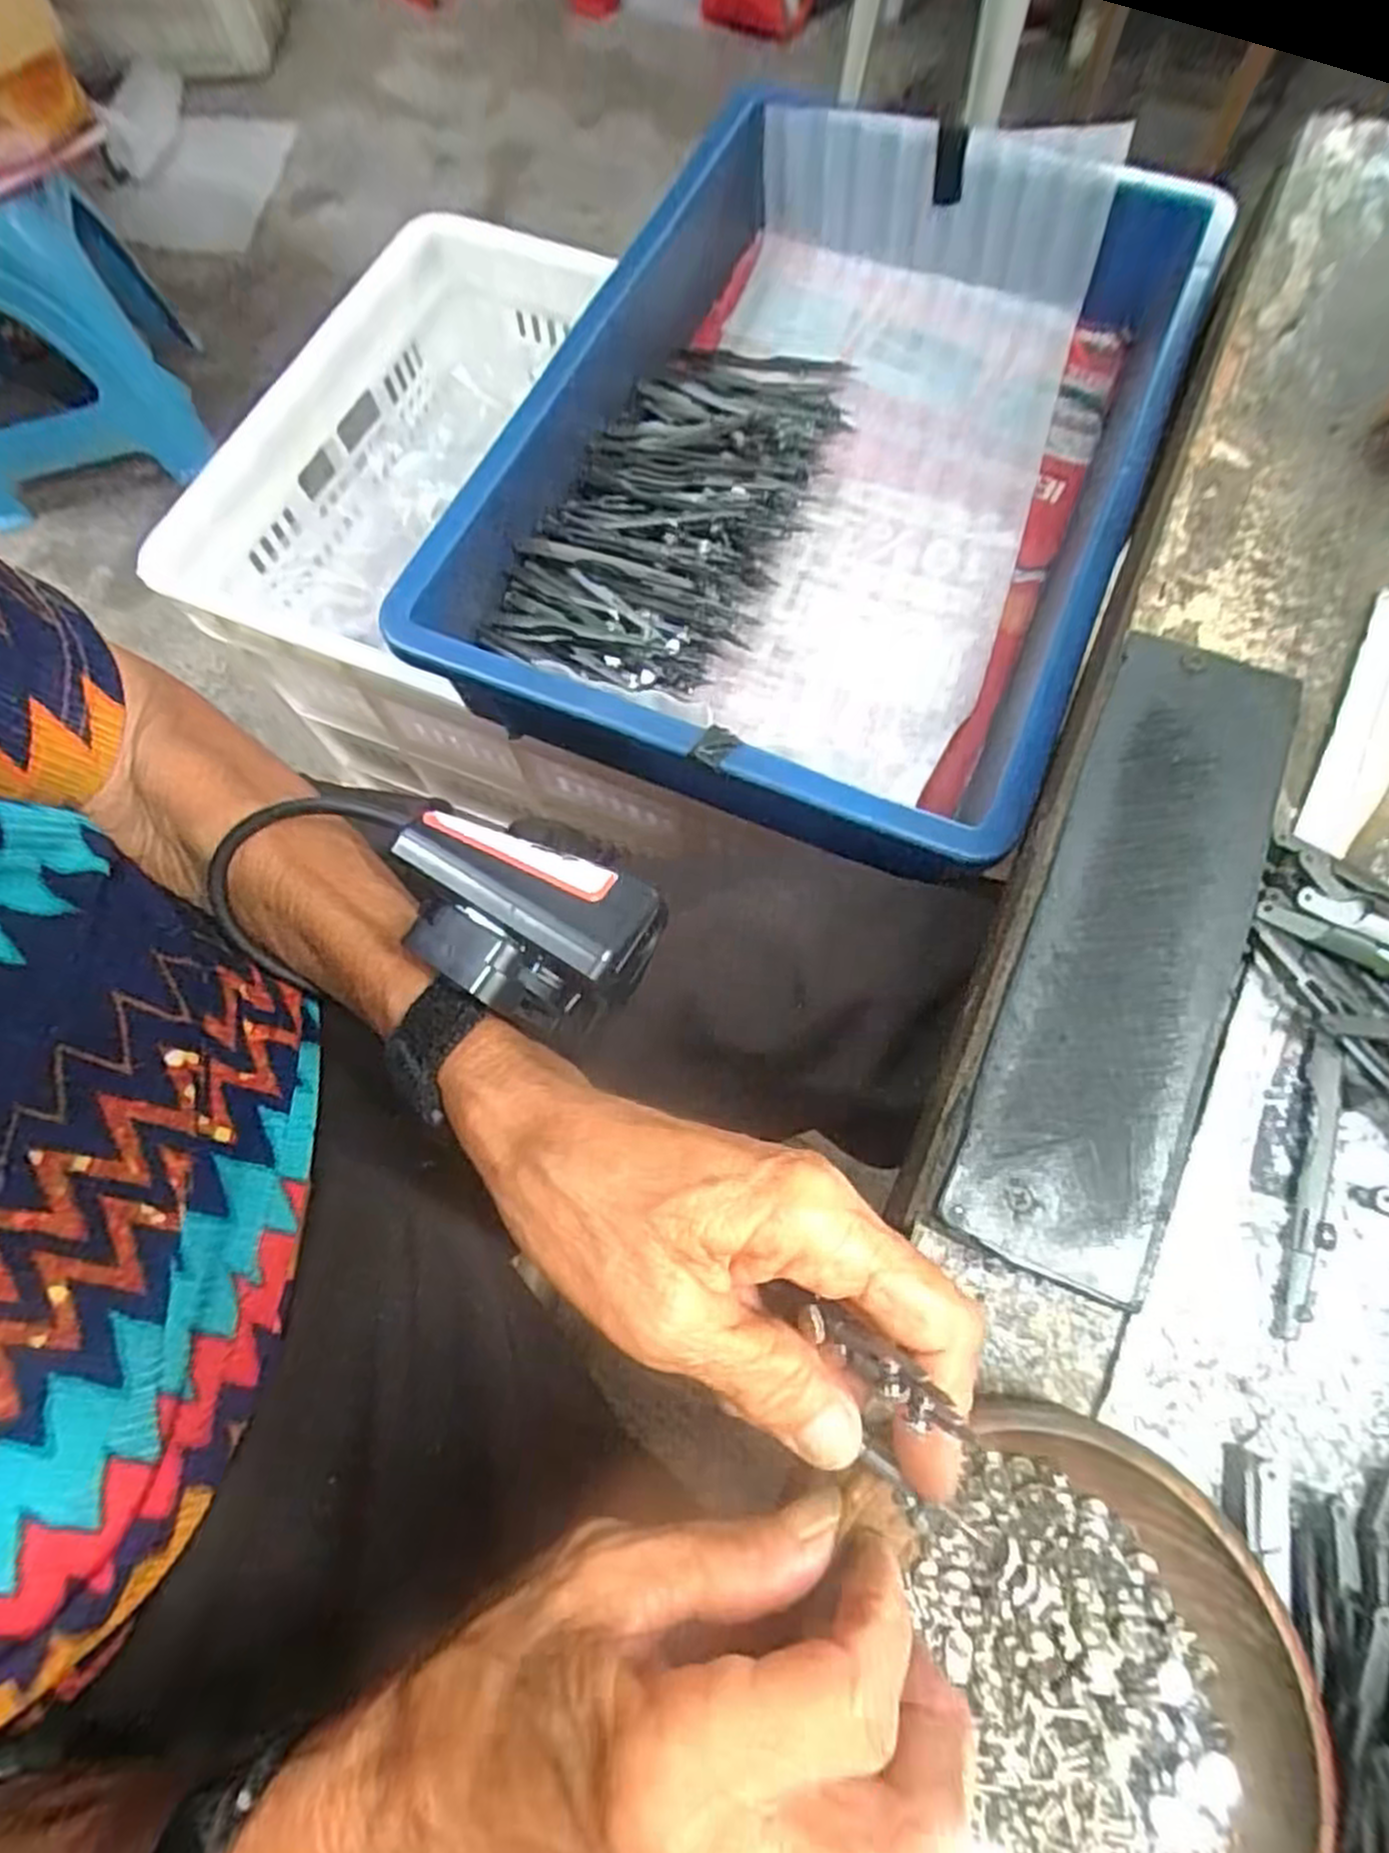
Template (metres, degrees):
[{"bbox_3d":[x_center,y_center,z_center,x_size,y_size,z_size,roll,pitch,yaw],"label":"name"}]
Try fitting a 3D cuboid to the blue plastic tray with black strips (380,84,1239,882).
[{"bbox_3d":[0.076,-0.246,0.418,0.281,0.080,0.423,23,73,9],"label":"blue plastic tray with black strips"}]

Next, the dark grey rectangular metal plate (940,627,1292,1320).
[{"bbox_3d":[0.137,0.001,0.247,0.059,0.013,0.211,23,73,9],"label":"dark grey rectangular metal plate"}]

